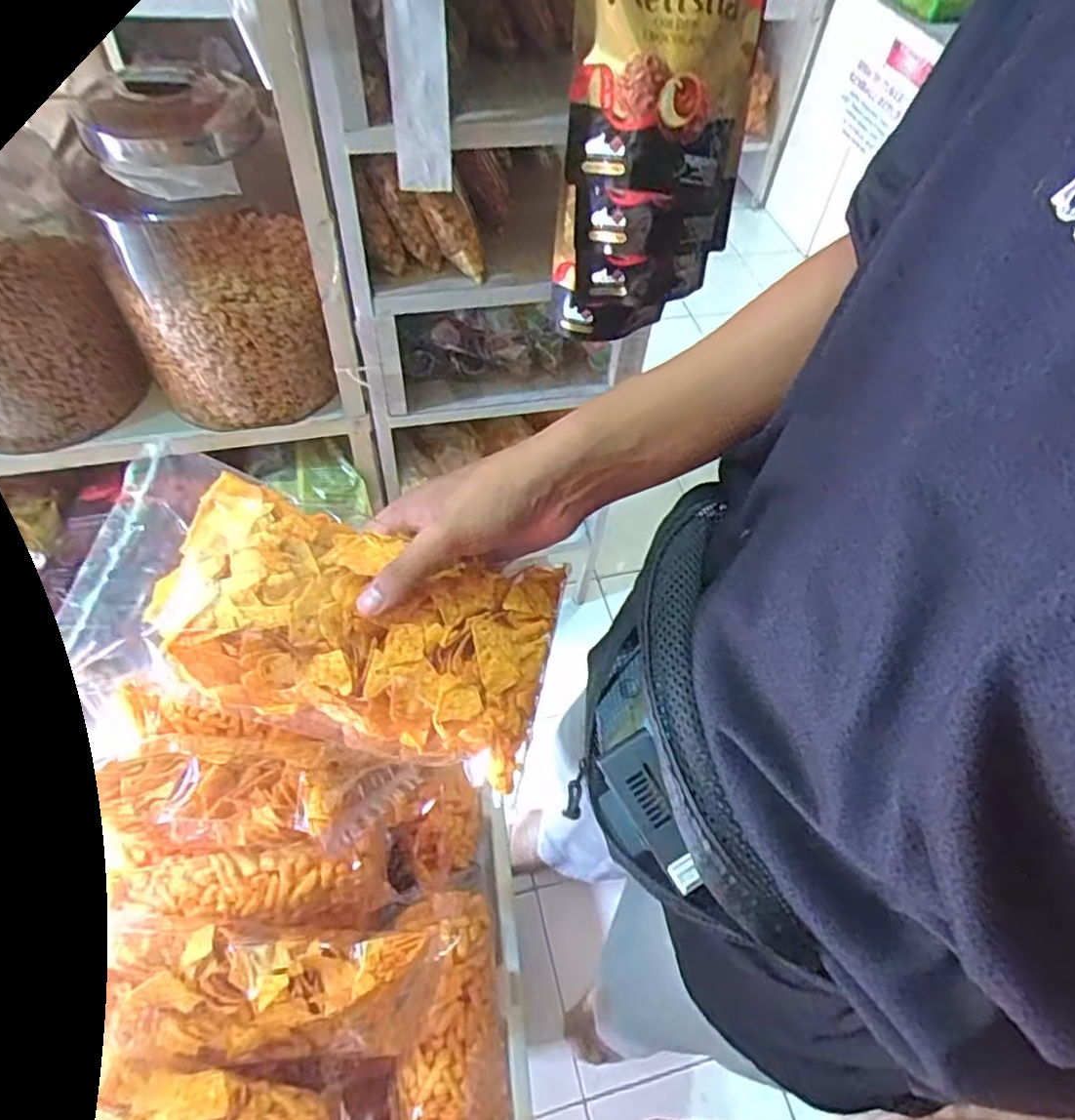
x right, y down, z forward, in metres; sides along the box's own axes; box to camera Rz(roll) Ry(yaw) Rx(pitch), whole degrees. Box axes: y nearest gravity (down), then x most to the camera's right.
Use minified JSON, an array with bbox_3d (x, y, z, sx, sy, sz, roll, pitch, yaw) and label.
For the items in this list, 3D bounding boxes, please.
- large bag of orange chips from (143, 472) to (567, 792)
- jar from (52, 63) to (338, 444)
[{"bbox_3d":[-0.097,0.038,0.389,0.204,0.060,0.115,16,81,-7],"label":"large bag of orange chips"},{"bbox_3d":[-0.396,-0.366,0.848,0.216,0.359,0.213,-18,58,-17],"label":"jar"}]

